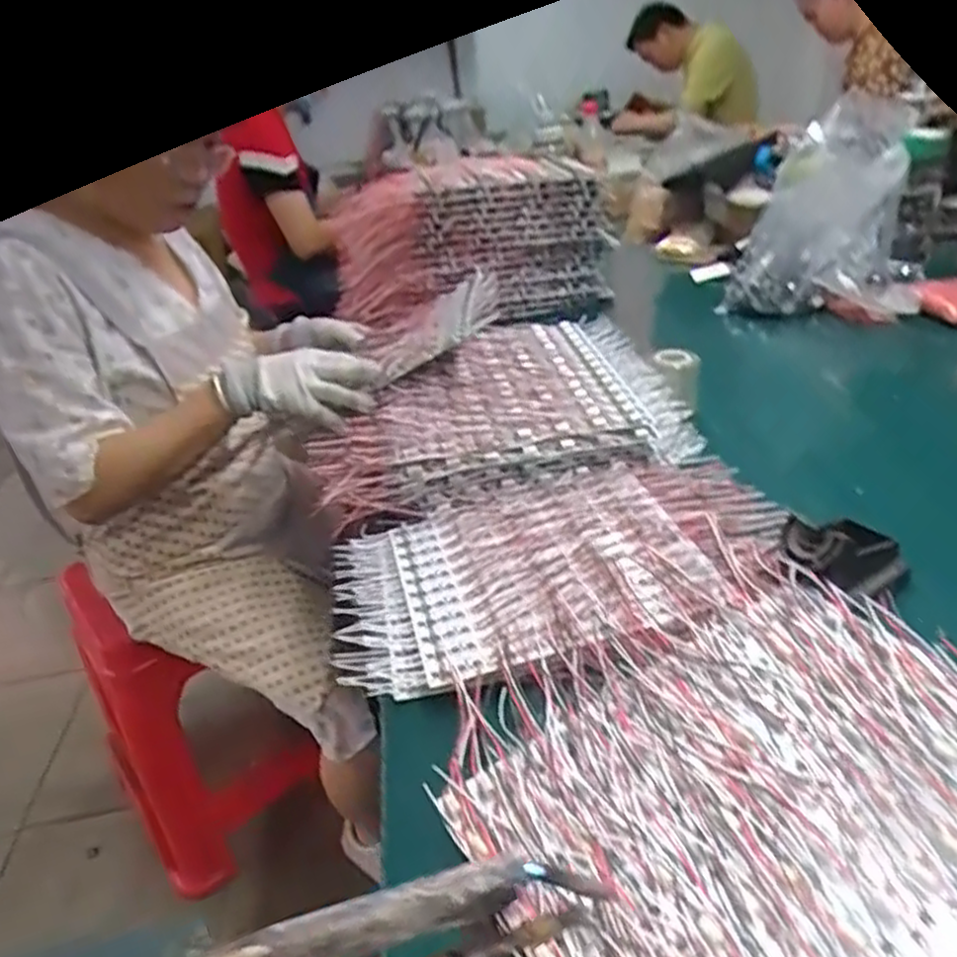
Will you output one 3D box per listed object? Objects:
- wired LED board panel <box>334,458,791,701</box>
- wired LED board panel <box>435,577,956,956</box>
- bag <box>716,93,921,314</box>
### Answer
[{"bbox_3d":[0.061,0.068,0.589,0.354,0.039,0.201,-13,32,-4],"label":"wired LED board panel"},{"bbox_3d":[0.151,0.167,0.370,0.280,0.043,0.250,-20,35,-21],"label":"wired LED board panel"},{"bbox_3d":[0.454,-0.354,0.966,0.212,0.234,0.136,1,34,18],"label":"bag"}]

